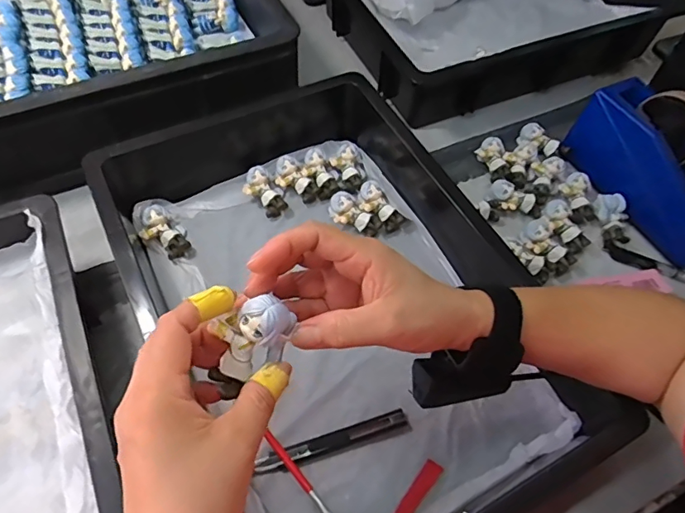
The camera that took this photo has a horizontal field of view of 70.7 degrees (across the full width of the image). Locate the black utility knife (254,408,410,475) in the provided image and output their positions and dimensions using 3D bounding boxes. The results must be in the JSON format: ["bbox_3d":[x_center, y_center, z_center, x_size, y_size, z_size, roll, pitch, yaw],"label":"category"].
[{"bbox_3d":[-0.009,0.160,0.417,0.134,0.006,0.016,-14,60,-12],"label":"black utility knife"}]

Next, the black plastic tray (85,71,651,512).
[{"bbox_3d":[-0.020,0.019,0.468,0.321,0.091,0.499,-24,63,-17],"label":"black plastic tray"}]

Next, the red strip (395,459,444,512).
[{"bbox_3d":[0.060,0.196,0.397,0.014,0.007,0.063,36,63,18],"label":"red strip"}]

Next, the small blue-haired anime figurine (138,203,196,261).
[{"bbox_3d":[-0.190,-0.024,0.518,0.040,0.027,0.065,-39,68,-24],"label":"small blue-haired anime figurine"}]

